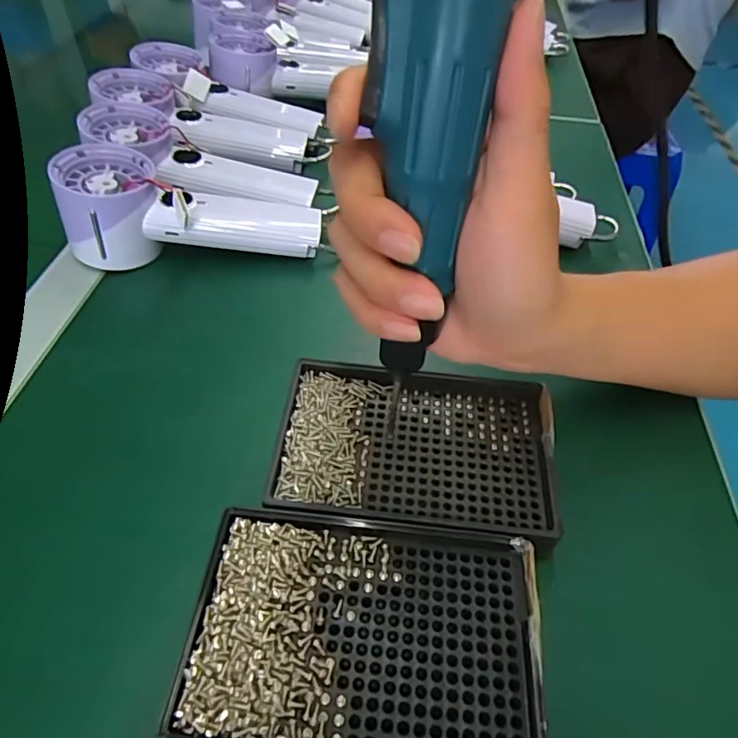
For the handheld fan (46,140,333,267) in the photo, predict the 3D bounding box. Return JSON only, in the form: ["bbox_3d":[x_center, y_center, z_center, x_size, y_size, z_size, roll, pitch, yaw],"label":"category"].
[{"bbox_3d":[-0.125,-0.114,0.376,0.176,0.061,0.065,-4,50,-7],"label":"handheld fan"}]

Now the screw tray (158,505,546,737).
[{"bbox_3d":[-0.002,0.105,0.210,0.137,0.010,0.086,6,50,2],"label":"screw tray"}]

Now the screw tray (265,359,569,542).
[{"bbox_3d":[0.024,0.037,0.270,0.138,0.012,0.096,6,50,1],"label":"screw tray"}]

